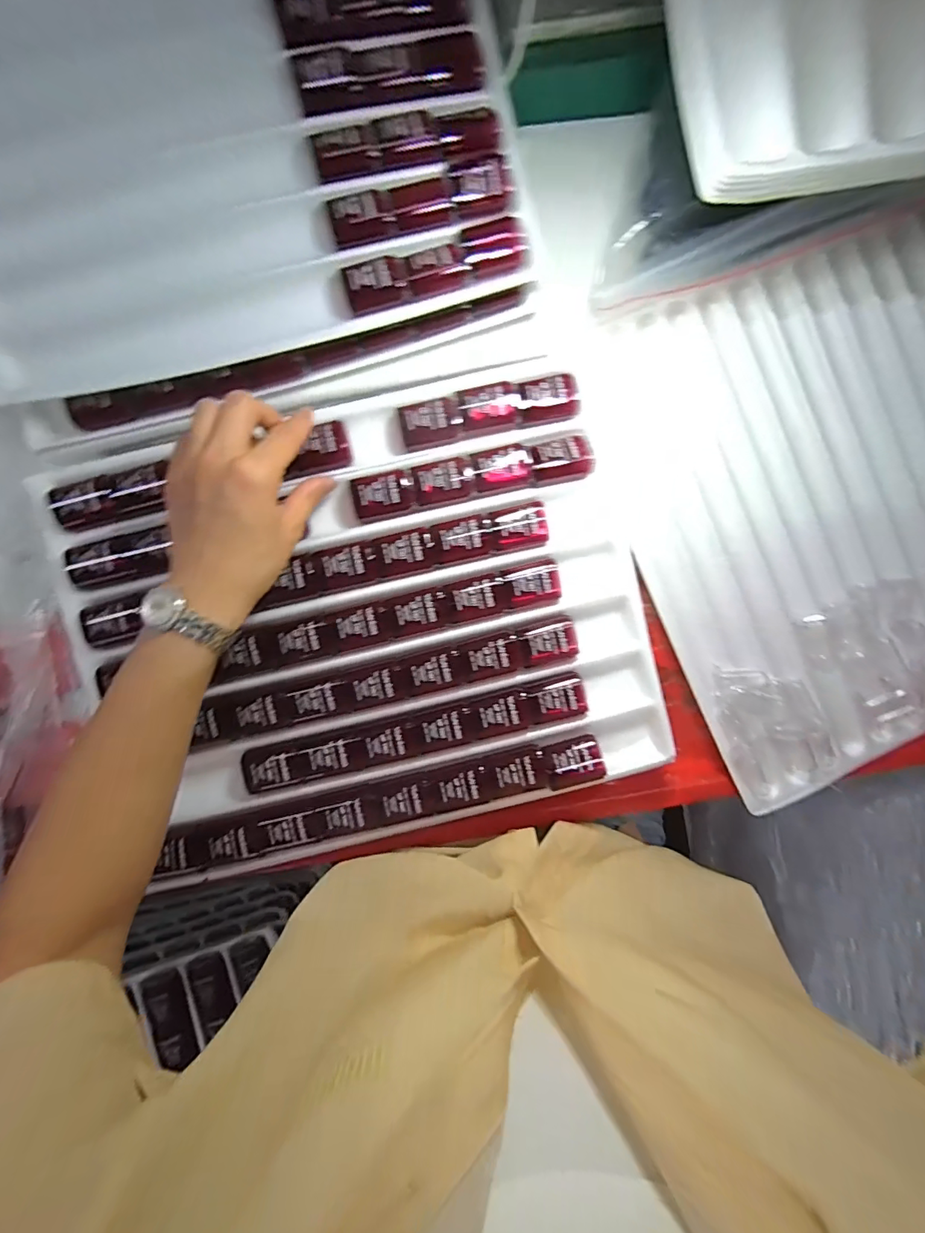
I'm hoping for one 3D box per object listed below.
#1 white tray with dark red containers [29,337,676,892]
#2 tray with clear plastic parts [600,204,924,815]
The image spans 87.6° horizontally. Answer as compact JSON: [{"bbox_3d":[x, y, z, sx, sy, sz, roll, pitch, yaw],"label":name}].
[{"bbox_3d":[-0.061,0.000,0.342,0.382,0.033,0.301,-14,90,-3],"label":"white tray with dark red containers"},{"bbox_3d":[0.296,-0.087,0.371,0.324,0.020,0.375,-21,91,-3],"label":"tray with clear plastic parts"}]

